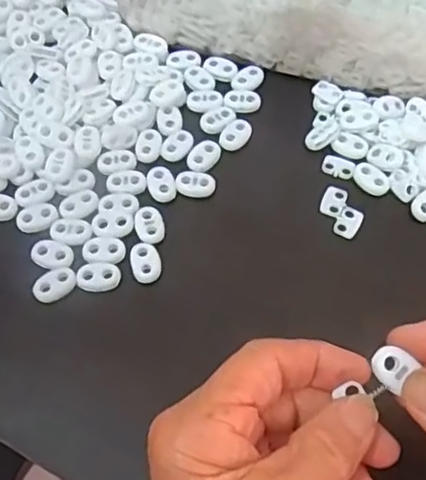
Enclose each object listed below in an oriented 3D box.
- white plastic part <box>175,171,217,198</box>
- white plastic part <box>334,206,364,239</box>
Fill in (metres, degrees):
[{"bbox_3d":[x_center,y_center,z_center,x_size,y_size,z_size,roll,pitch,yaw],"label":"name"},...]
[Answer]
[{"bbox_3d":[-0.010,-0.032,0.349,0.022,0.004,0.016,10,61,6],"label":"white plastic part"},{"bbox_3d":[0.075,-0.010,0.339,0.012,0.004,0.019,27,64,14],"label":"white plastic part"}]

